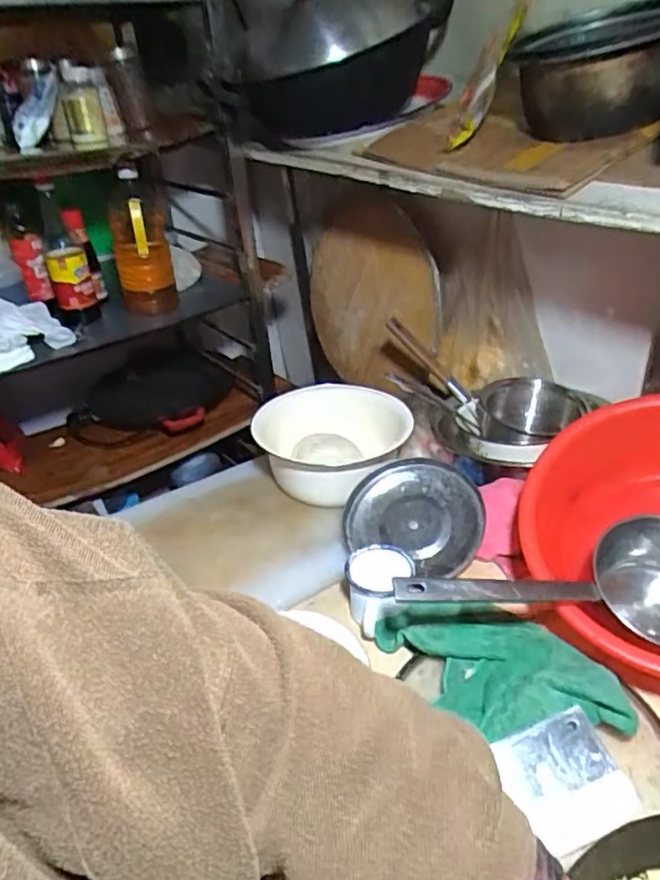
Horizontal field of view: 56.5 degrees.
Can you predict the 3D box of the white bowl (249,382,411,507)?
[{"bbox_3d":[0.003,0.003,1.064,0.242,0.108,0.248,-5,34,3],"label":"white bowl"}]

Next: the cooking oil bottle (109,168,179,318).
[{"bbox_3d":[-0.383,-0.381,1.239,0.115,0.266,0.125,-12,34,-7],"label":"cooking oil bottle"}]

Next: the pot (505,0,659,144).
[{"bbox_3d":[0.316,-0.441,0.739,0.169,0.124,0.209,-1,34,9],"label":"pot"}]

